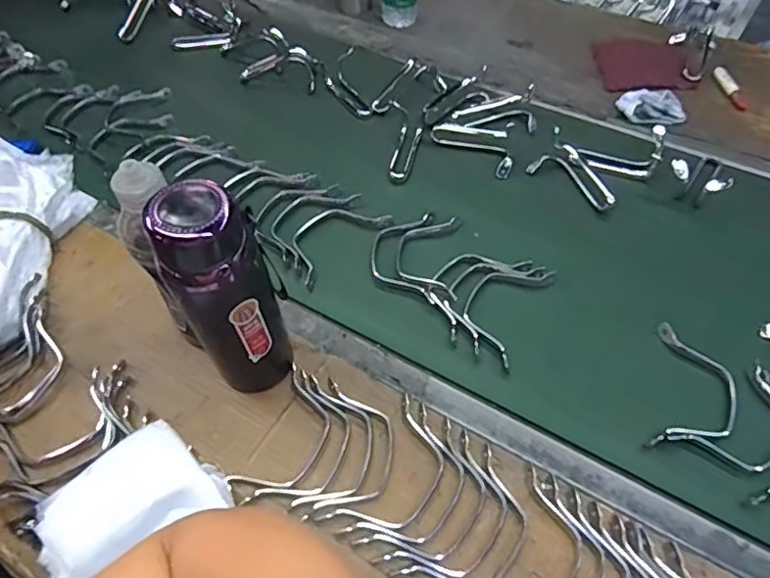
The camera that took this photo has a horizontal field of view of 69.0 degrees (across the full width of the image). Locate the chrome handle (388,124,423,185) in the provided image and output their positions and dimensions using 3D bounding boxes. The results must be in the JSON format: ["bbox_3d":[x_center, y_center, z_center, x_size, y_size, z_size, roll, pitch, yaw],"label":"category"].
[{"bbox_3d":[0.027,-0.190,0.784,0.034,0.011,0.108,12,53,9],"label":"chrome handle"}]

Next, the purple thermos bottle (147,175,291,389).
[{"bbox_3d":[-0.135,0.012,0.496,0.086,0.239,0.064,-22,54,-16],"label":"purple thermos bottle"}]

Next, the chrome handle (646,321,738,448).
[{"bbox_3d":[0.310,0.100,0.559,0.075,0.011,0.143,16,53,14],"label":"chrome handle"}]

